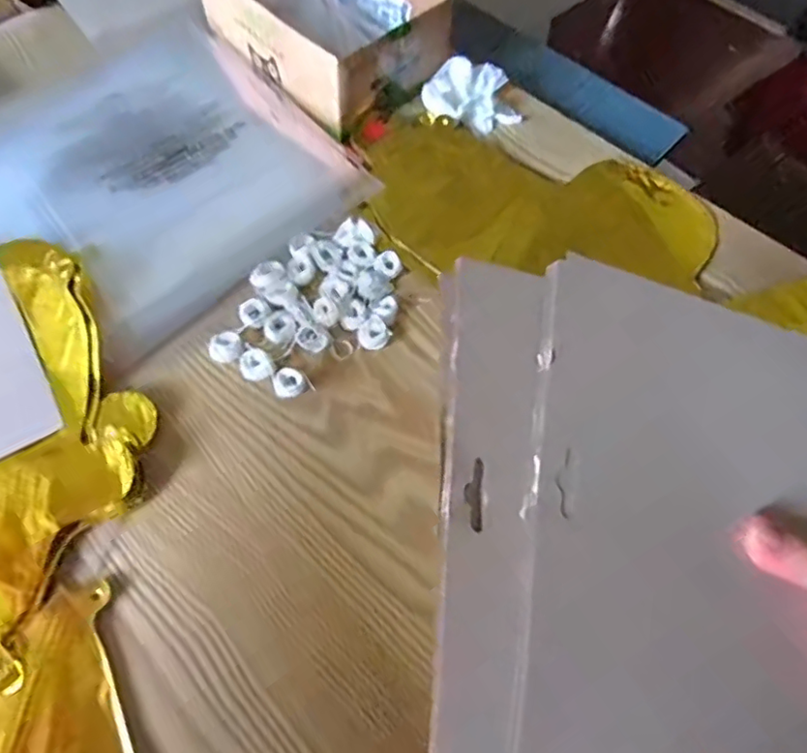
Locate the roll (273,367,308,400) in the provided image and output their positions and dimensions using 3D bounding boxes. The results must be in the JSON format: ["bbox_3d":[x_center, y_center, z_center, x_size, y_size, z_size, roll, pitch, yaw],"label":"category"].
[{"bbox_3d":[-0.073,0.005,0.385,0.019,0.011,0.019,0,64,-1],"label":"roll"}]

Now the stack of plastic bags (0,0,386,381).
[{"bbox_3d":[-0.202,-0.172,0.455,0.248,0.018,0.295,-39,71,-18],"label":"stack of plastic bags"}]

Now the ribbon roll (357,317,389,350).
[{"bbox_3d":[-0.020,-0.028,0.397,0.019,0.005,0.021,-20,66,-11],"label":"ribbon roll"}]

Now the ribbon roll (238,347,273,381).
[{"bbox_3d":[-0.095,-0.008,0.385,0.020,0.008,0.017,-19,66,-10],"label":"ribbon roll"}]

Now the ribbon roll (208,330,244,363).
[{"bbox_3d":[-0.116,-0.019,0.392,0.021,0.007,0.023,0,64,-1],"label":"ribbon roll"}]

